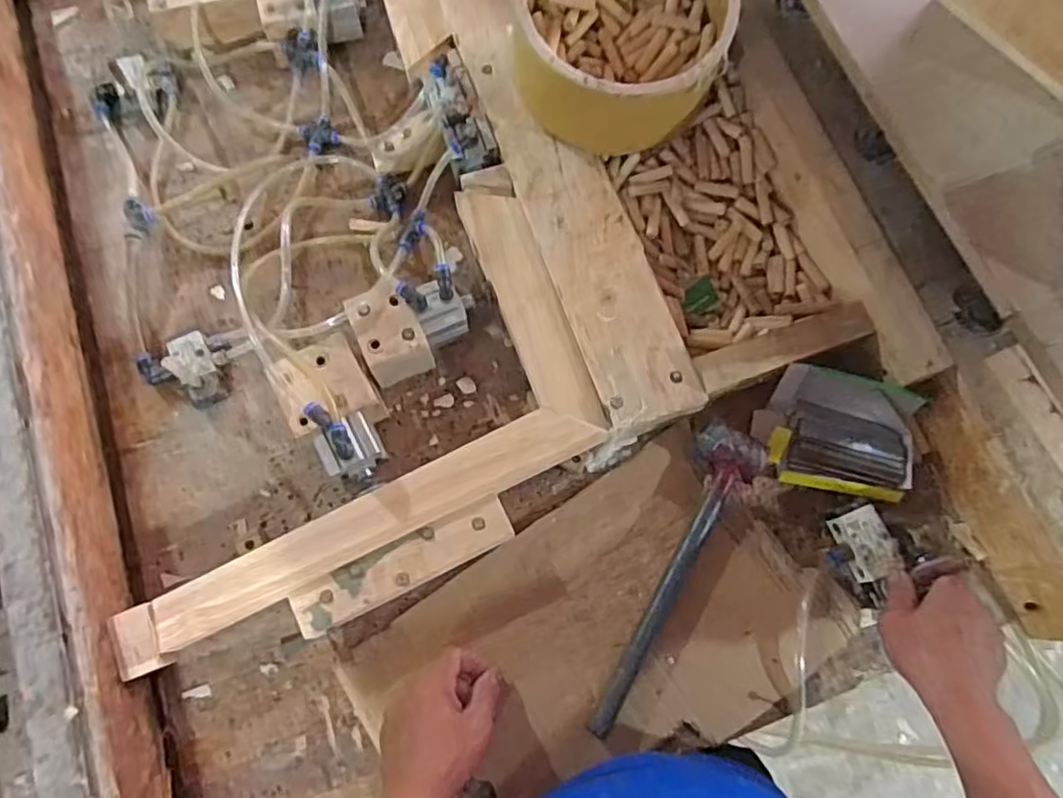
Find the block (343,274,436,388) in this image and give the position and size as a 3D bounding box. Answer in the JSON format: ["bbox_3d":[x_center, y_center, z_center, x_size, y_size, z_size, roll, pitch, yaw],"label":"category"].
[{"bbox_3d":[-0.143,-0.062,0.679,0.067,0.072,0.089,-21,76,-6],"label":"block"}]

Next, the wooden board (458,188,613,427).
[{"bbox_3d":[-0.001,-0.095,0.705,0.061,0.050,0.283,-21,76,-6],"label":"wooden board"}]

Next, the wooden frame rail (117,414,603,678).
[{"bbox_3d":[-0.150,0.117,0.619,0.458,0.027,0.058,-26,76,-9],"label":"wooden frame rail"}]

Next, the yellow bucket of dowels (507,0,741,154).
[{"bbox_3d":[0.092,-0.375,0.691,0.207,0.124,0.201,1,74,-2],"label":"yellow bucket of dowels"}]

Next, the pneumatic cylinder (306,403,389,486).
[{"bbox_3d":[-0.174,0.044,0.624,0.053,0.064,0.082,-25,76,-9],"label":"pneumatic cylinder"}]

